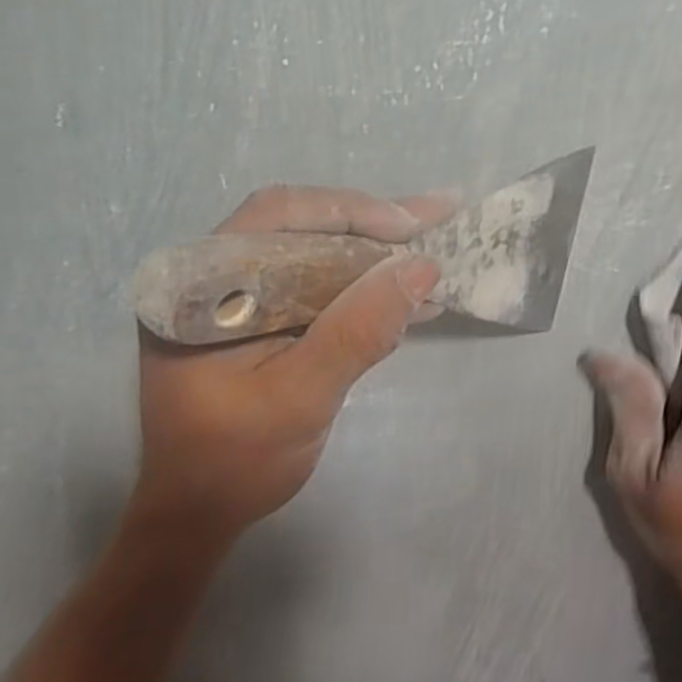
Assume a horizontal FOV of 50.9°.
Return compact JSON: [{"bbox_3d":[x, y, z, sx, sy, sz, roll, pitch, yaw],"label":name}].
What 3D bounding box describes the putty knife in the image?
[{"bbox_3d":[0.022,-0.025,0.221,0.178,0.060,0.013,-12,26,-43],"label":"putty knife"}]

